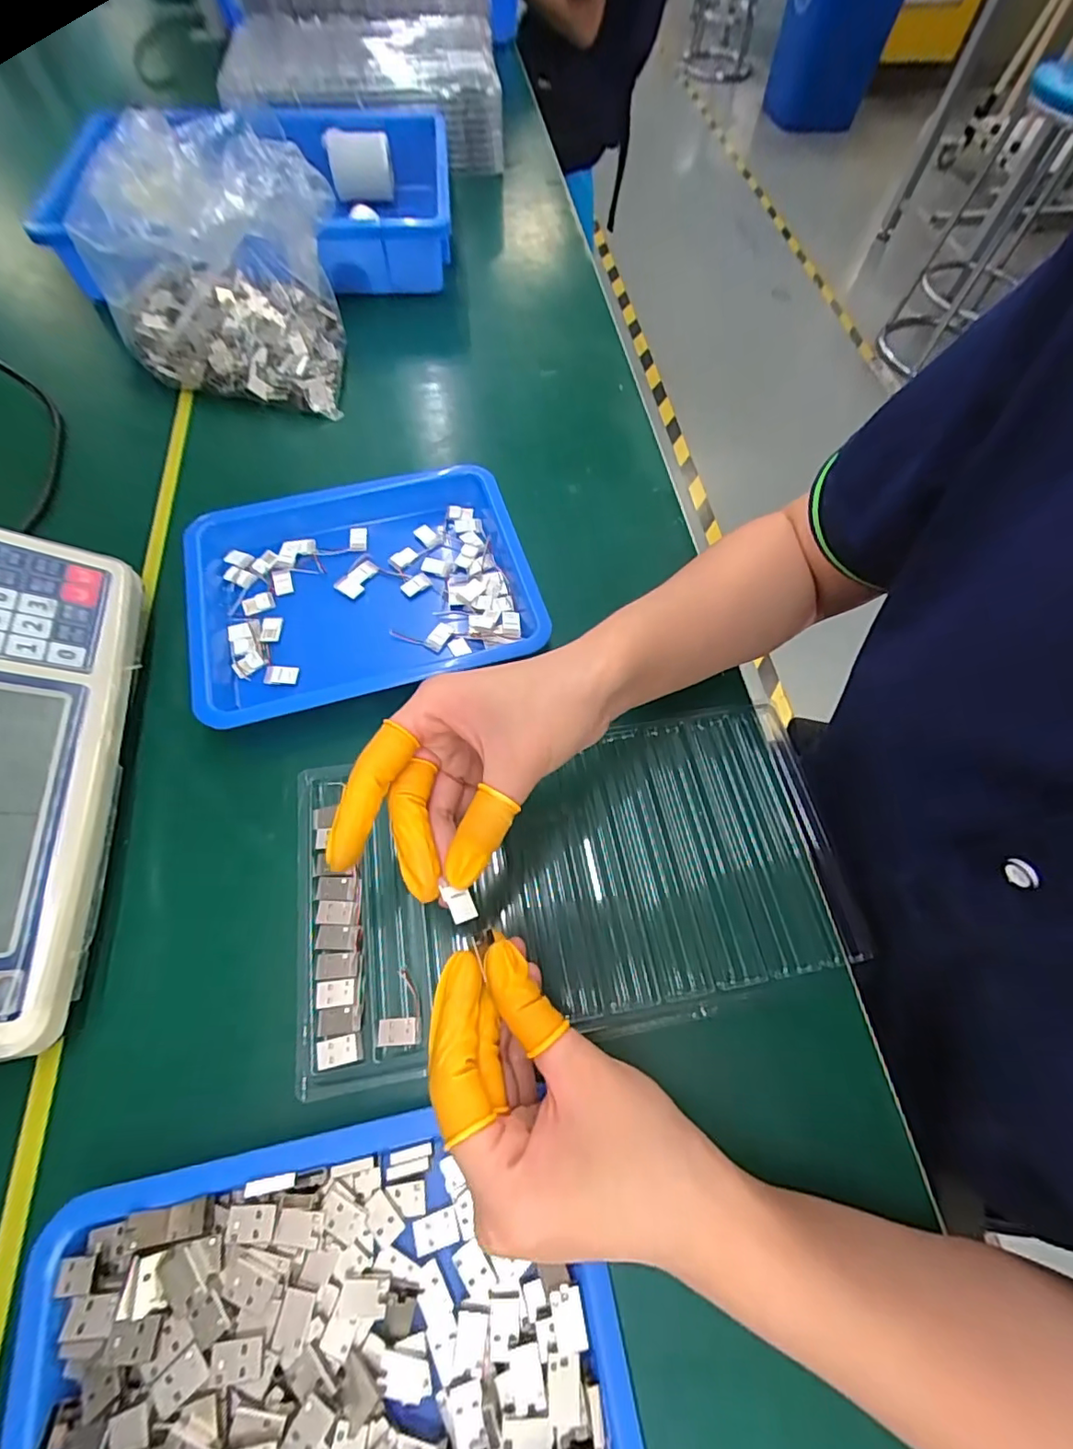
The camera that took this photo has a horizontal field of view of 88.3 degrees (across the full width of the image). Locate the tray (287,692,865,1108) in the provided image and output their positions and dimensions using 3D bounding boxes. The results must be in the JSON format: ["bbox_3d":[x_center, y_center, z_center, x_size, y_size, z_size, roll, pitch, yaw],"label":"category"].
[{"bbox_3d":[0.021,0.080,0.304,0.292,0.012,0.158,-8,64,-5],"label":"tray"}]

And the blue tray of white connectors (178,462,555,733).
[{"bbox_3d":[-0.117,-0.089,0.370,0.222,0.027,0.165,-15,65,-8],"label":"blue tray of white connectors"}]

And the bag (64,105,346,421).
[{"bbox_3d":[-0.255,-0.356,0.440,0.177,0.140,0.140,3,63,0],"label":"bag"}]

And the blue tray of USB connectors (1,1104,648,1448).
[{"bbox_3d":[-0.076,0.251,0.202,0.217,0.033,0.169,-10,64,-6],"label":"blue tray of USB connectors"}]

